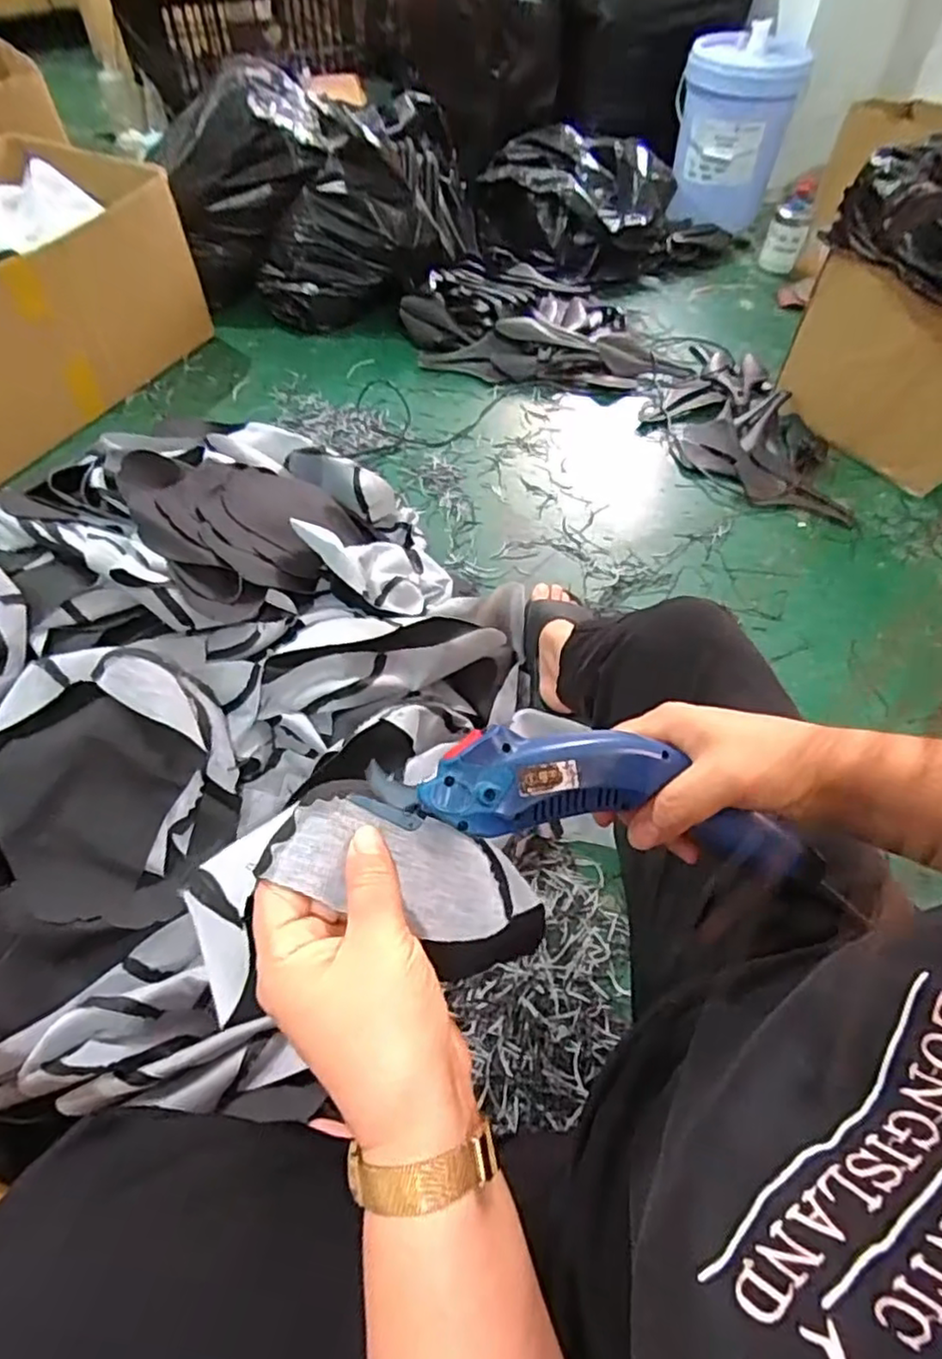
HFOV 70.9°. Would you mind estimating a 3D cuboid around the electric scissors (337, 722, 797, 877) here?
[{"bbox_3d":[0.065,0.057,0.335,0.230,0.037,0.052,10,57,-14],"label":"electric scissors"}]

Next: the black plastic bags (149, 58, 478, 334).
[{"bbox_3d":[-0.316,-1.074,1.480,0.612,0.386,0.390,-1,55,-2],"label":"black plastic bags"}]

